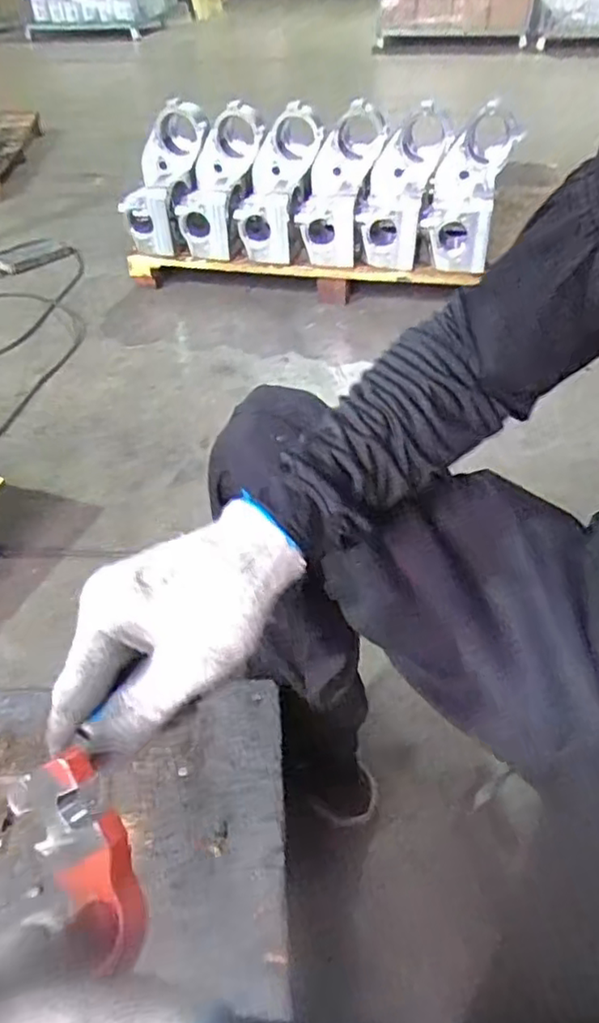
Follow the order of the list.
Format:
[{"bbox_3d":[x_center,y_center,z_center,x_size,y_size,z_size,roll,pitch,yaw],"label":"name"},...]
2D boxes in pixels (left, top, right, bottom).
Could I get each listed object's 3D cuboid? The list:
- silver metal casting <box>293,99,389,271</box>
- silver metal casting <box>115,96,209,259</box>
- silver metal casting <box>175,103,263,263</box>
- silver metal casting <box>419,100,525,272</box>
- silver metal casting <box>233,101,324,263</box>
[{"bbox_3d":[0.109,-0.841,1.647,0.147,0.391,0.105,19,11,22],"label":"silver metal casting"},{"bbox_3d":[-0.364,-0.904,1.726,0.145,0.395,0.125,36,20,34],"label":"silver metal casting"},{"bbox_3d":[-0.214,-0.880,1.702,0.126,0.377,0.118,31,20,31],"label":"silver metal casting"},{"bbox_3d":[0.415,-0.799,1.575,0.186,0.379,0.109,13,4,16],"label":"silver metal casting"},{"bbox_3d":[-0.064,-0.847,1.647,0.157,0.364,0.089,22,13,24],"label":"silver metal casting"}]

